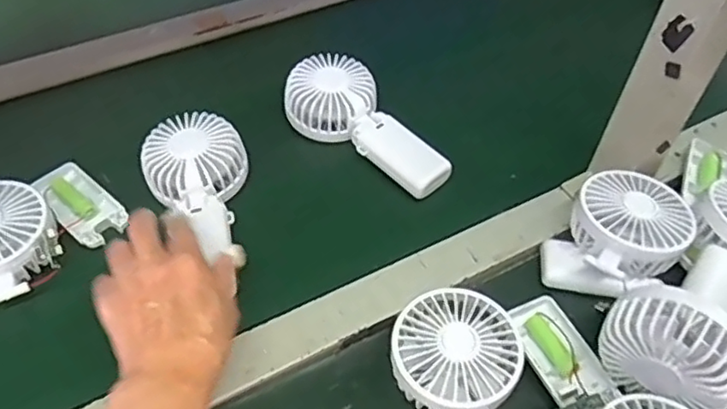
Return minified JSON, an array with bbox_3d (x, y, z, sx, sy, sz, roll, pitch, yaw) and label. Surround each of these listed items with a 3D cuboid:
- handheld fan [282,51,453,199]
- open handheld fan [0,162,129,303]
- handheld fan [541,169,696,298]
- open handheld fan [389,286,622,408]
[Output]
[{"bbox_3d":[-0.001,-0.073,0.572,0.080,0.039,0.176,-31,57,-24],"label":"handheld fan"},{"bbox_3d":[-0.270,0.016,0.497,0.129,0.037,0.100,-37,59,-27],"label":"open handheld fan"},{"bbox_3d":[0.204,0.024,0.490,0.084,0.053,0.108,30,56,22],"label":"handheld fan"},{"bbox_3d":[0.096,0.109,0.429,0.148,0.041,0.102,-6,50,-6],"label":"open handheld fan"}]

